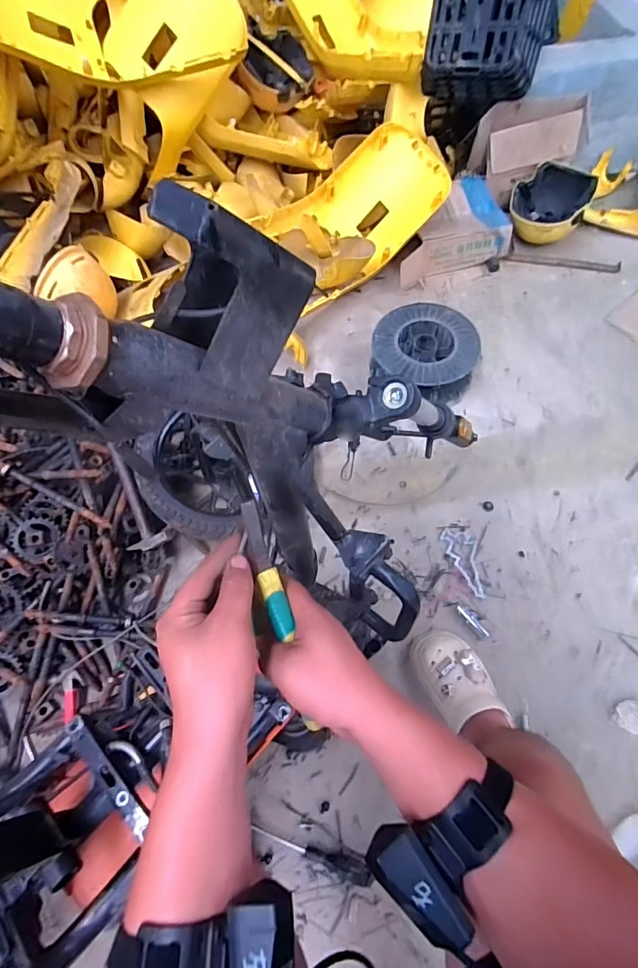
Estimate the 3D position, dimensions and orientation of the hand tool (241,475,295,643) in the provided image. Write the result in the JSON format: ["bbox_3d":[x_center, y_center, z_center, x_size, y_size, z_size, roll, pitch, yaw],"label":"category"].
[{"bbox_3d":[-0.044,0.061,0.369,0.017,0.017,0.130,-13,96,-3],"label":"hand tool"}]

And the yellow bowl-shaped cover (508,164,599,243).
[{"bbox_3d":[0.634,-0.771,1.277,0.200,0.110,0.202,24,67,14],"label":"yellow bowl-shaped cover"}]

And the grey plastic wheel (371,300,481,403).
[{"bbox_3d":[0.269,-0.327,1.155,0.243,0.113,0.246,-1,63,2],"label":"grey plastic wheel"}]

